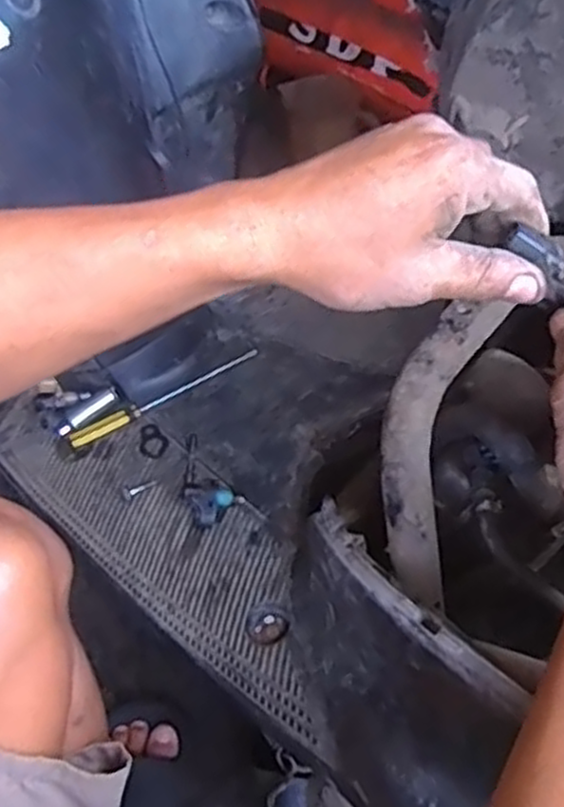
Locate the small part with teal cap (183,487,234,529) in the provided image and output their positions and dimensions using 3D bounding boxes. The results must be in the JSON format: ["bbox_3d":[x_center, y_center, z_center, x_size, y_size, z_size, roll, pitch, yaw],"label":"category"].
[{"bbox_3d":[-0.055,0.080,0.592,0.035,0.025,0.026,-16,53,-7],"label":"small part with teal cap"}]

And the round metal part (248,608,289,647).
[{"bbox_3d":[-0.010,0.154,0.526,0.027,0.012,0.028,-3,52,3],"label":"round metal part"}]

